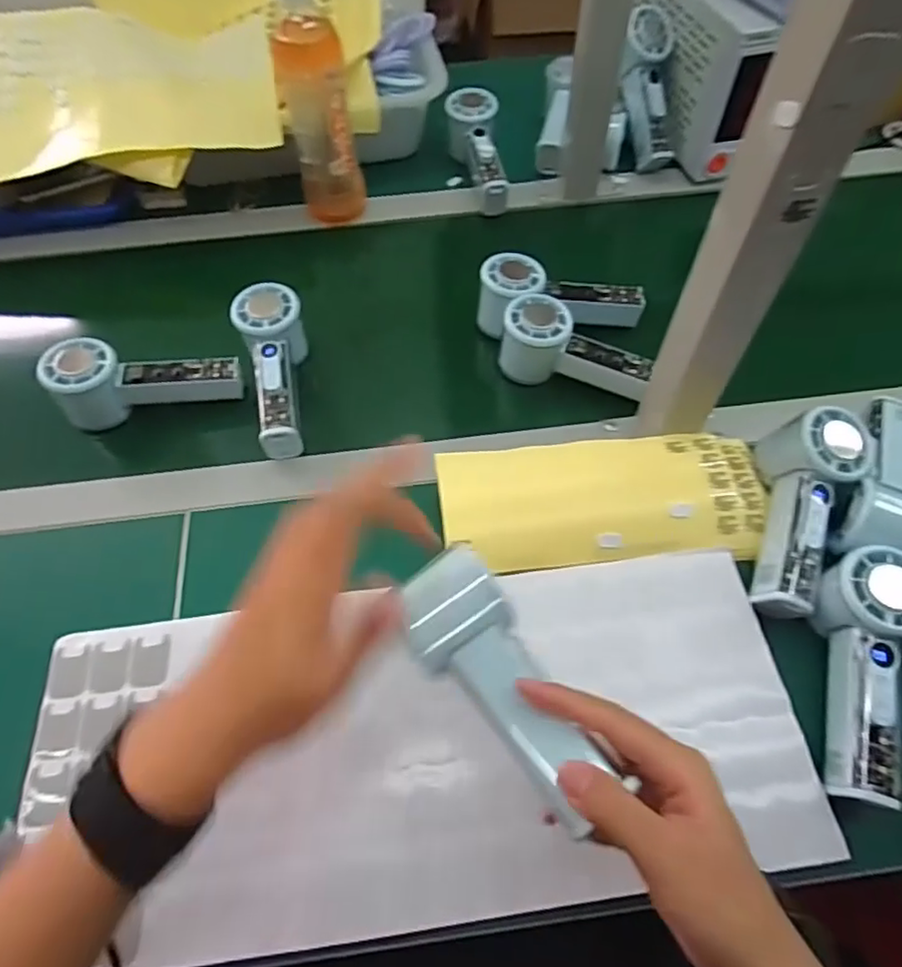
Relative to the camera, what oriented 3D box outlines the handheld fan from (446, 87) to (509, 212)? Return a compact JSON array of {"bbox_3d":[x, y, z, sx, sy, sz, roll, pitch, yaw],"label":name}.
[{"bbox_3d":[0.034,-0.366,0.686,0.054,0.059,0.155,-12,74,-6],"label":"handheld fan"}]

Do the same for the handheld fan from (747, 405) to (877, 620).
[{"bbox_3d":[0.251,0.020,0.435,0.067,0.053,0.159,19,75,13],"label":"handheld fan"}]

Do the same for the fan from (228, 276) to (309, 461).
[{"bbox_3d":[-0.152,-0.095,0.533,0.056,0.054,0.161,-8,72,-3],"label":"fan"}]

